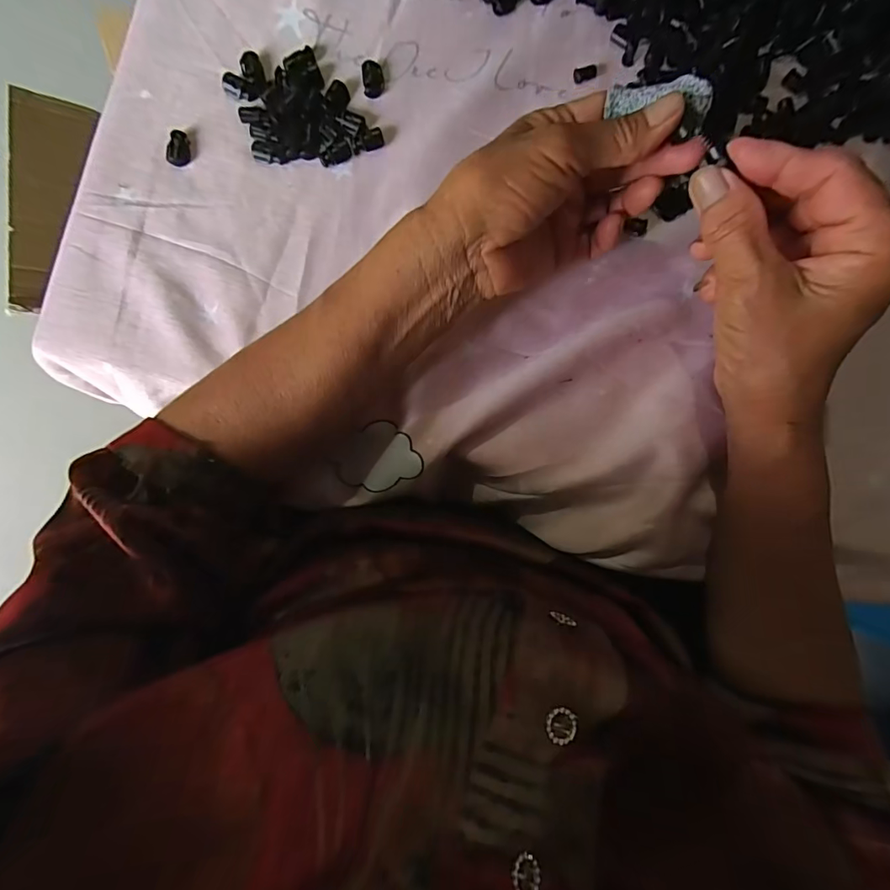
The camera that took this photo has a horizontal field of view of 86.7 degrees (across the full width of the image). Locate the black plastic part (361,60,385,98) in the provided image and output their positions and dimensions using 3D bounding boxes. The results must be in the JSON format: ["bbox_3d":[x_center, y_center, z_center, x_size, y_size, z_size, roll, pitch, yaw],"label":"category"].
[{"bbox_3d":[-0.047,-0.241,0.310,0.013,0.005,0.021,-7,85,-1],"label":"black plastic part"}]

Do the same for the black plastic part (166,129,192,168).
[{"bbox_3d":[-0.173,-0.193,0.307,0.014,0.005,0.022,6,85,0],"label":"black plastic part"}]

